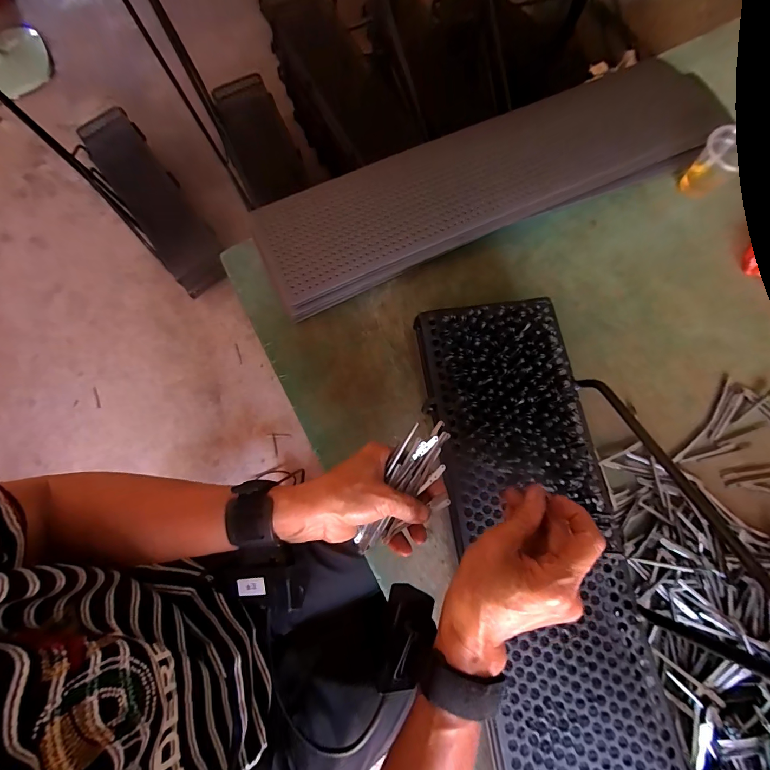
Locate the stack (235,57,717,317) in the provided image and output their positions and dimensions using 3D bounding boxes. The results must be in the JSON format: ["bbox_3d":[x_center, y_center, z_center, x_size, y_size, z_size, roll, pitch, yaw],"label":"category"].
[{"bbox_3d":[0.143,-0.274,0.494,0.632,0.051,0.155,-24,77,-5],"label":"stack"}]

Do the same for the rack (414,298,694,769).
[{"bbox_3d":[0.146,0.200,0.323,0.153,0.033,0.578,-10,76,-2],"label":"rack"}]

